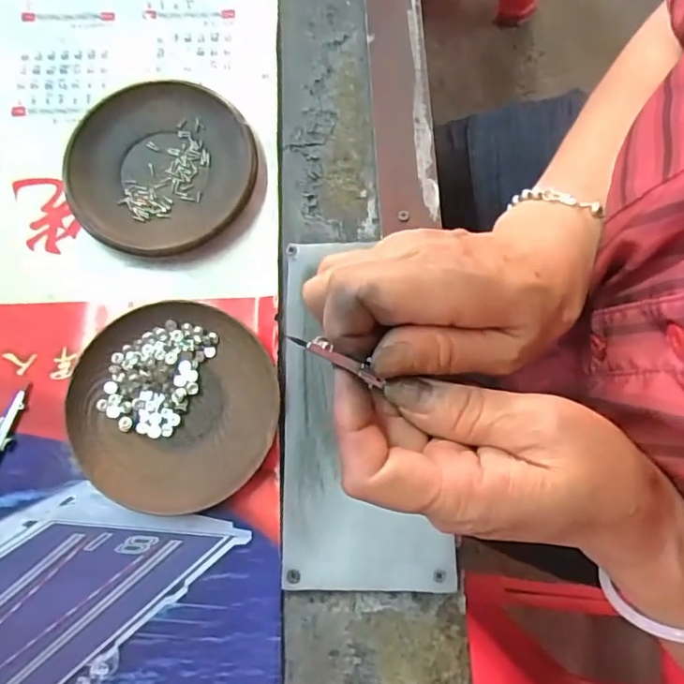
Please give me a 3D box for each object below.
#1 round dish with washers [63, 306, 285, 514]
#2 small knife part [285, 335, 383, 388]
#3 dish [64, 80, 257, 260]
[{"bbox_3d":[-0.095,0.036,0.319,0.112,0.016,0.112,0,78,-1],"label":"round dish with washers"},{"bbox_3d":[-0.002,0.005,0.201,0.041,0.004,0.006,26,77,-27],"label":"small knife part"},{"bbox_3d":[-0.112,-0.106,0.349,0.108,0.018,0.115,0,78,-1],"label":"dish"}]

